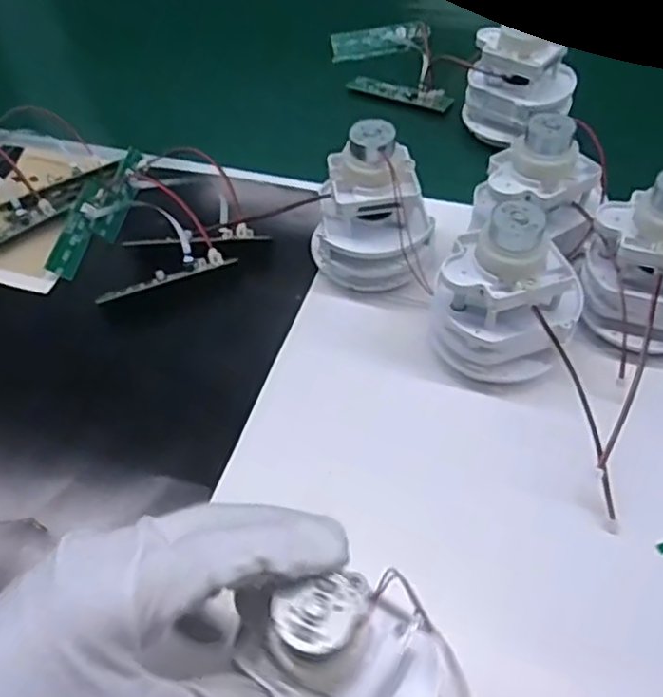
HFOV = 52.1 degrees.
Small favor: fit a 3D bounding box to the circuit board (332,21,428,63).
[{"bbox_3d":[0.041,-0.261,0.576,0.081,0.021,0.008,-9,12,2],"label":"circuit board"}]

